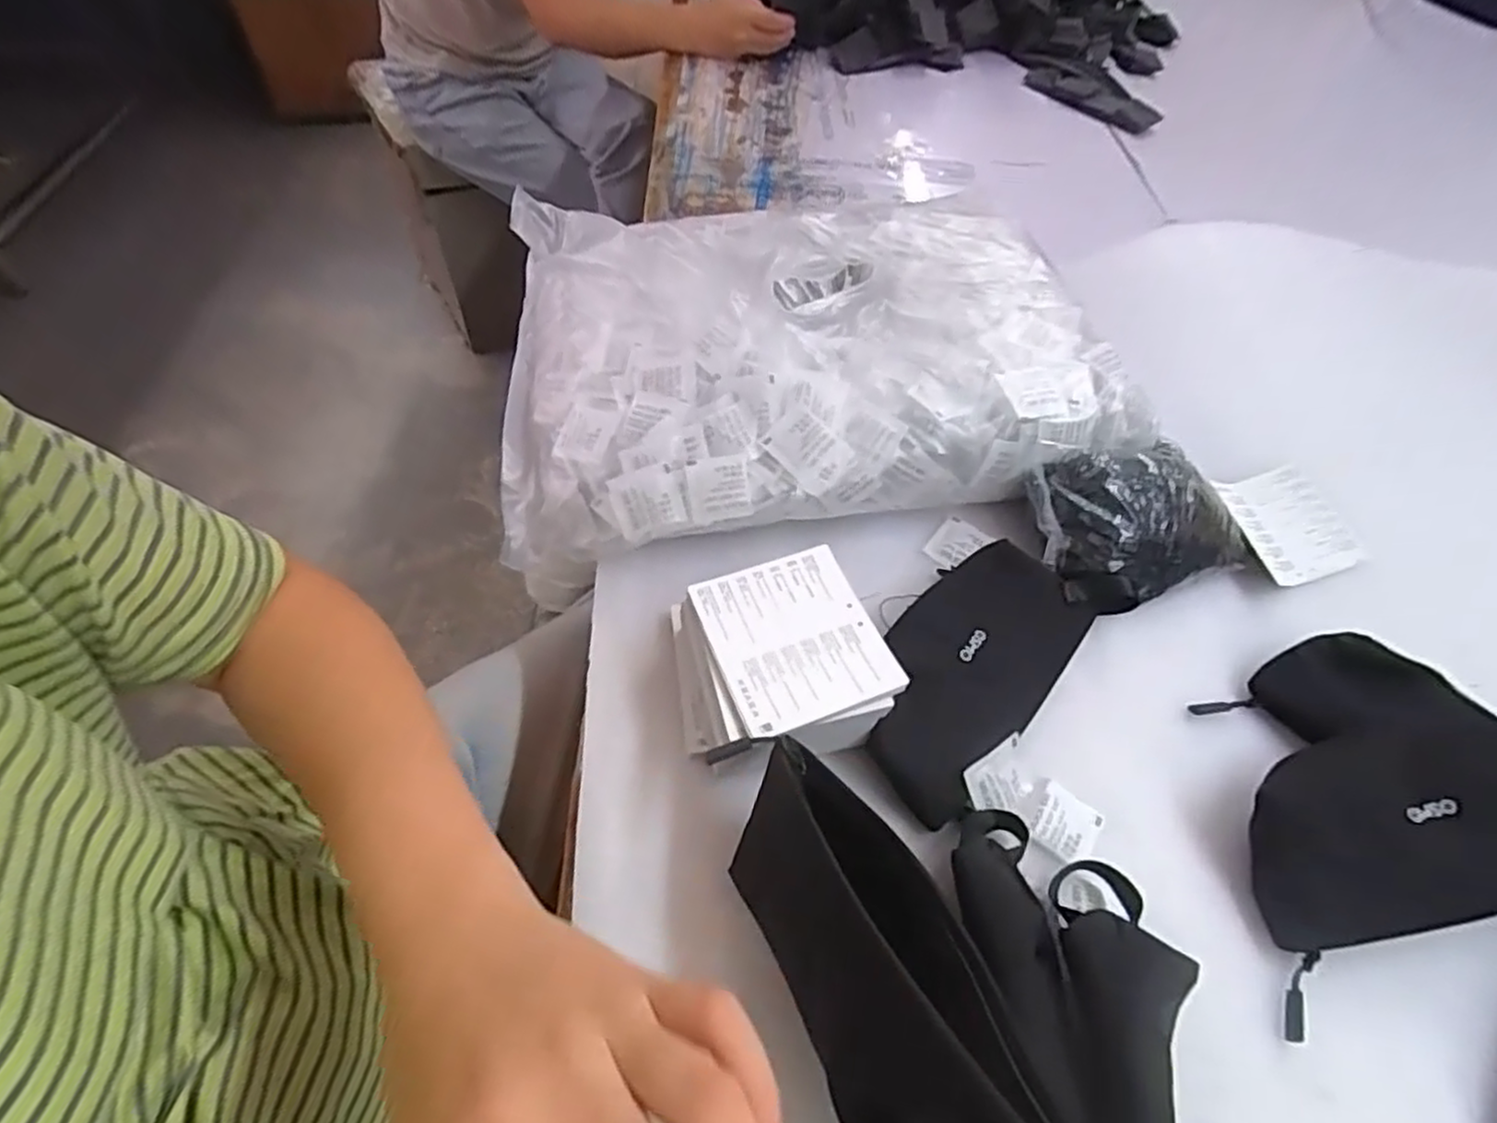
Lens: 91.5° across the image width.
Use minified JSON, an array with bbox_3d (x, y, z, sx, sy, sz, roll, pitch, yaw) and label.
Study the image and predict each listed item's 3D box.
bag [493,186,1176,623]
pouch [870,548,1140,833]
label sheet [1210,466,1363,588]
[{"bbox_3d":[0.024,-0.177,0.573,0.440,0.098,0.349,-10,55,-12],"label":"bag"},{"bbox_3d":[0.144,0.055,0.447,0.091,0.036,0.202,38,59,21],"label":"pouch"},{"bbox_3d":[0.403,-0.029,0.544,0.074,0.016,0.088,-10,55,-12],"label":"label sheet"}]

